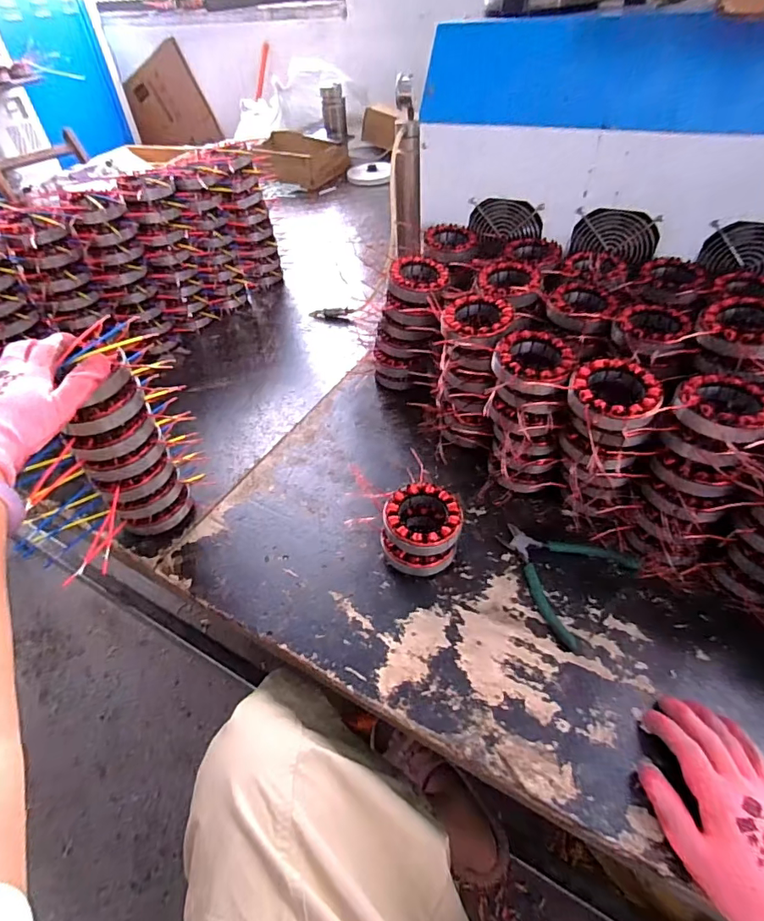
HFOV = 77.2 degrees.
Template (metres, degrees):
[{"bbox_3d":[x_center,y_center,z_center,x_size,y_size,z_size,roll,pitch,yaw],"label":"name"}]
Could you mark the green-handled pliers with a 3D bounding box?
[{"bbox_3d":[0.196,0.122,0.549,0.136,0.013,0.137,34,57,30],"label":"green-handled pliers"}]

